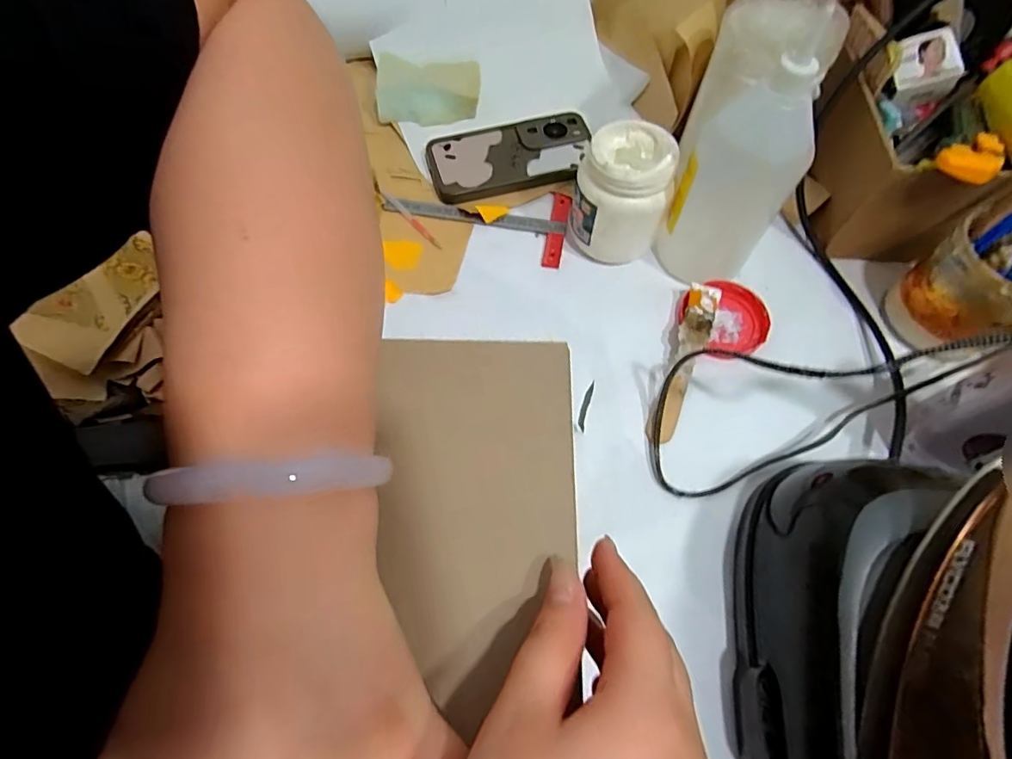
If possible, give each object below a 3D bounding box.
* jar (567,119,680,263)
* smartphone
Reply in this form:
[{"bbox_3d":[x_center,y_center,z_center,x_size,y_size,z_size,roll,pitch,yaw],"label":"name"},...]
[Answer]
[{"bbox_3d":[0.092,-0.152,0.420,0.077,0.093,0.069,8,64,4],"label":"jar"},{"bbox_3d":[0.007,-0.216,0.495,0.159,0.016,0.078,-13,64,-7],"label":"smartphone"}]

